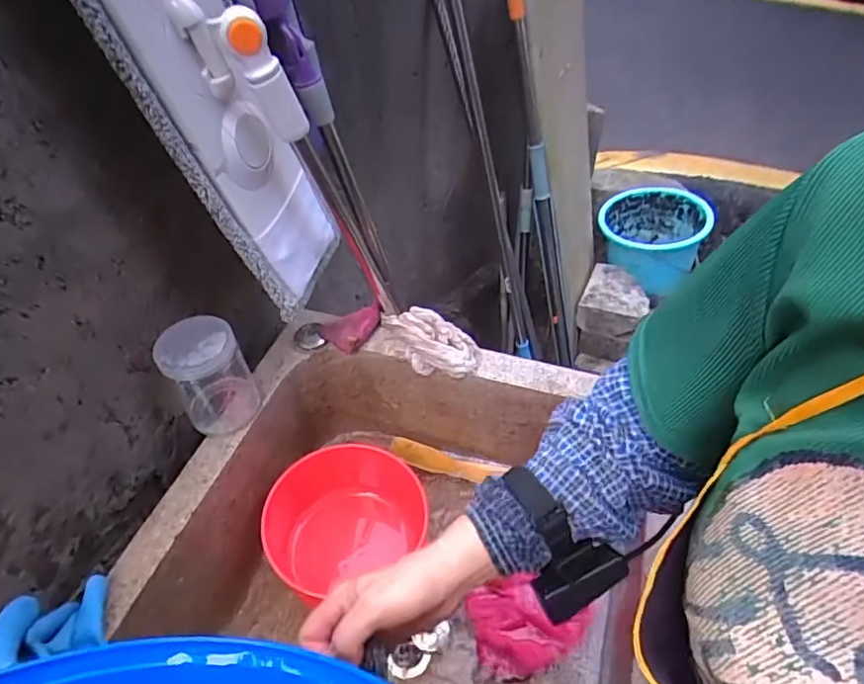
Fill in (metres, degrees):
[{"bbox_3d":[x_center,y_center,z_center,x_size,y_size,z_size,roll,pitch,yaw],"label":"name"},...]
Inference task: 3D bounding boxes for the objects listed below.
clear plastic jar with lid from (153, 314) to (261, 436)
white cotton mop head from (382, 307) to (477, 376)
[{"bbox_3d":[-0.253,0.039,0.648,0.082,0.123,0.068,-26,50,-19],"label":"clear plastic jar with lid"},{"bbox_3d":[-0.010,-0.004,0.738,0.147,0.057,0.056,16,49,19],"label":"white cotton mop head"}]

